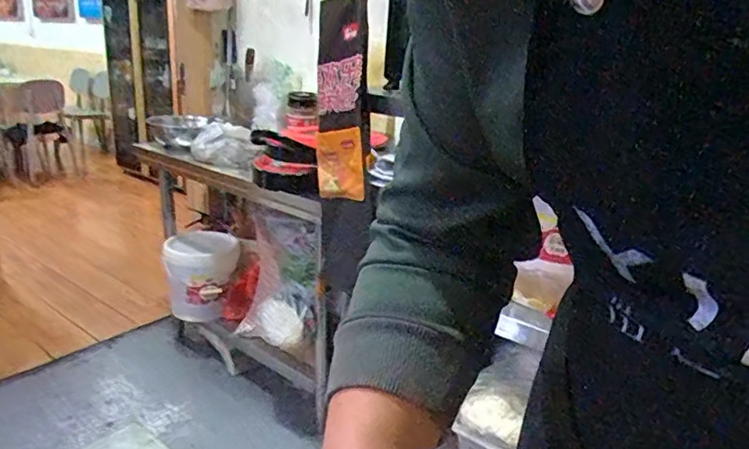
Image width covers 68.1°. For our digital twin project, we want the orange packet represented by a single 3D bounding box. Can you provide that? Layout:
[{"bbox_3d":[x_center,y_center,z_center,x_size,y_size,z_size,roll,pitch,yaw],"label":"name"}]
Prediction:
[{"bbox_3d":[-0.084,-0.140,1.296,0.143,0.166,0.035,5,14,38],"label":"orange packet"}]

